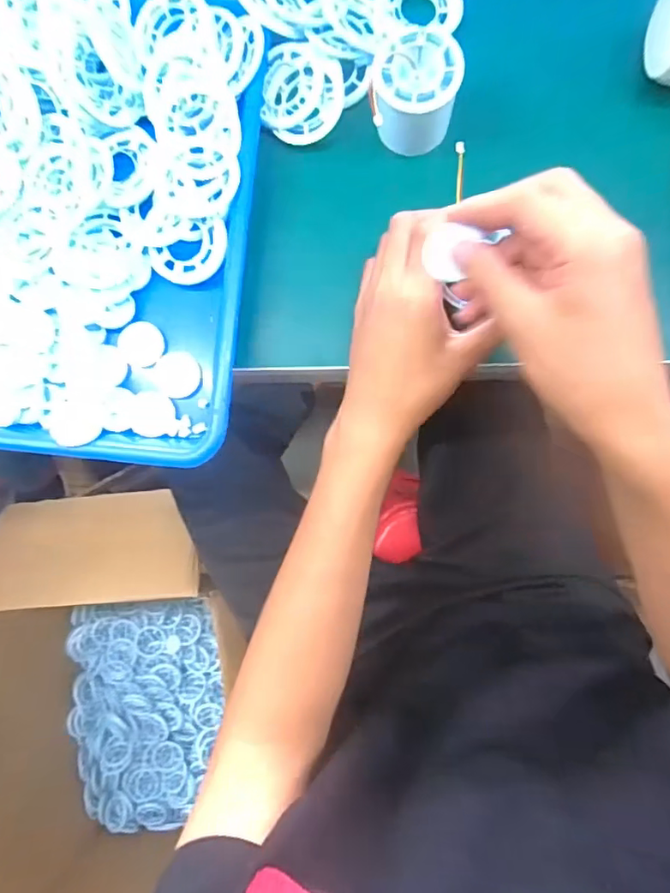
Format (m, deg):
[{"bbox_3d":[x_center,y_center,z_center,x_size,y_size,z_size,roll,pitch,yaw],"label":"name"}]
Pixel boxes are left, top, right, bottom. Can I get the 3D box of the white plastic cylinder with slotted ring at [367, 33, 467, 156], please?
[{"bbox_3d":[0.052,-0.228,0.347,0.054,0.041,0.058,8,88,5],"label":"white plastic cylinder with slotted ring"}]

